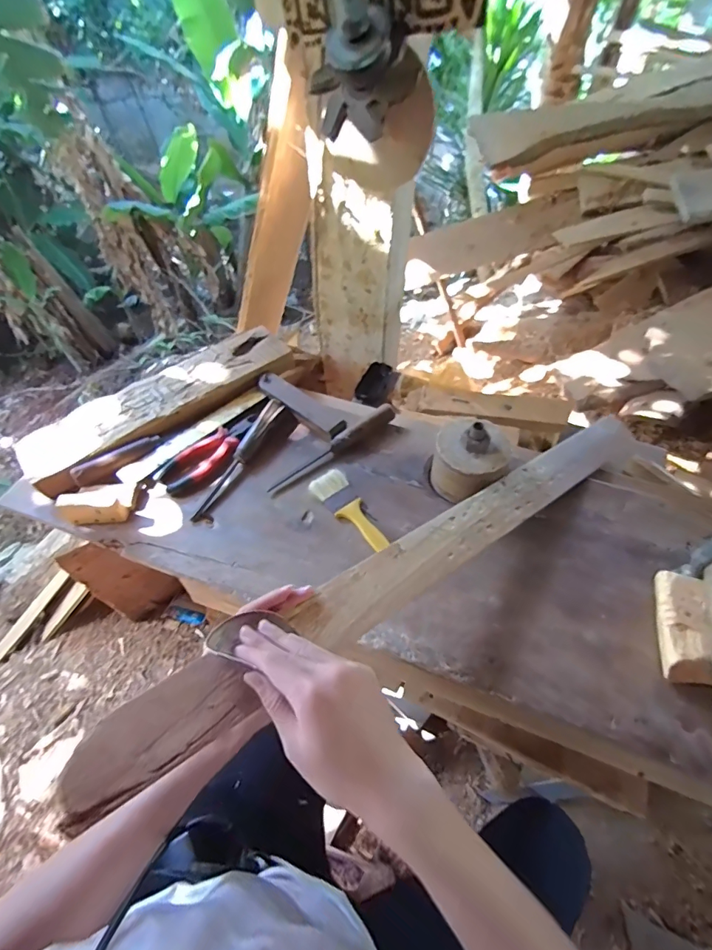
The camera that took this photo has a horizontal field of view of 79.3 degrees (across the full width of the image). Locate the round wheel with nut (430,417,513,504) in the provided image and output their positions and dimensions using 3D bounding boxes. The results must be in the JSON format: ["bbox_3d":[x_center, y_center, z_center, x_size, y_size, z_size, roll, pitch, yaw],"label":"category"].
[{"bbox_3d":[0.161,-0.023,0.610,0.103,0.099,0.096,38,62,24],"label":"round wheel with nut"}]

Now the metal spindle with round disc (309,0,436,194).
[{"bbox_3d":[0.007,-0.495,0.533,0.137,0.288,0.096,33,83,21],"label":"metal spindle with round disc"}]

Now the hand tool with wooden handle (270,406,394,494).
[{"bbox_3d":[-0.034,-0.048,0.675,0.237,0.037,0.023,-32,60,-21],"label":"hand tool with wooden handle"}]

